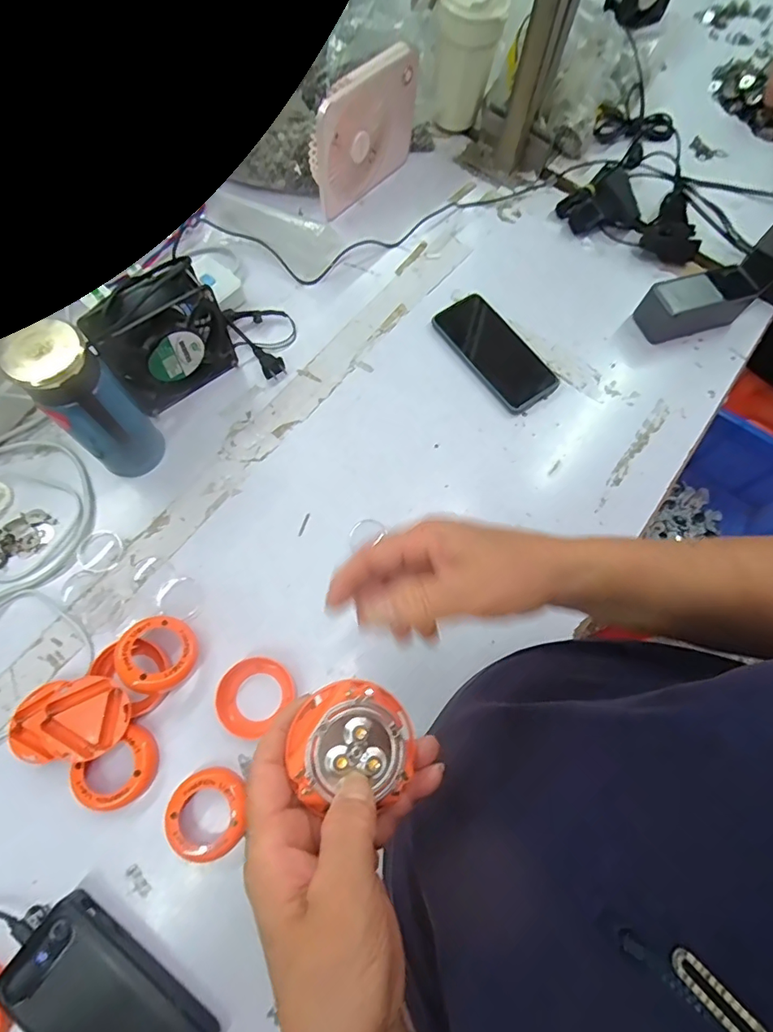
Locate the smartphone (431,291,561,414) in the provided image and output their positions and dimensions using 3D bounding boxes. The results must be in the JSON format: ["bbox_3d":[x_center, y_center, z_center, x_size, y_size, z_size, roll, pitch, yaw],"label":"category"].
[{"bbox_3d":[0.127,-0.191,0.567,0.073,0.013,0.153,-34,76,-13],"label":"smartphone"}]

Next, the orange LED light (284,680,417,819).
[{"bbox_3d":[-0.018,0.113,0.245,0.060,0.023,0.054,-19,73,-9],"label":"orange LED light"}]

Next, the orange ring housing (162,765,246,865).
[{"bbox_3d":[-0.150,0.248,0.408,0.062,0.020,0.065,1,71,-2],"label":"orange ring housing"}]

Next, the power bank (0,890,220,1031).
[{"bbox_3d":[-0.205,0.363,0.360,0.156,0.029,0.078,34,73,9],"label":"power bank"}]

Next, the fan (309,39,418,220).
[{"bbox_3d":[-0.027,-0.472,0.603,0.033,0.135,0.165,38,73,10],"label":"fan"}]

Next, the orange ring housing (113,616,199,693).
[{"bbox_3d":[-0.204,0.122,0.433,0.065,0.015,0.064,10,57,-16],"label":"orange ring housing"}]

